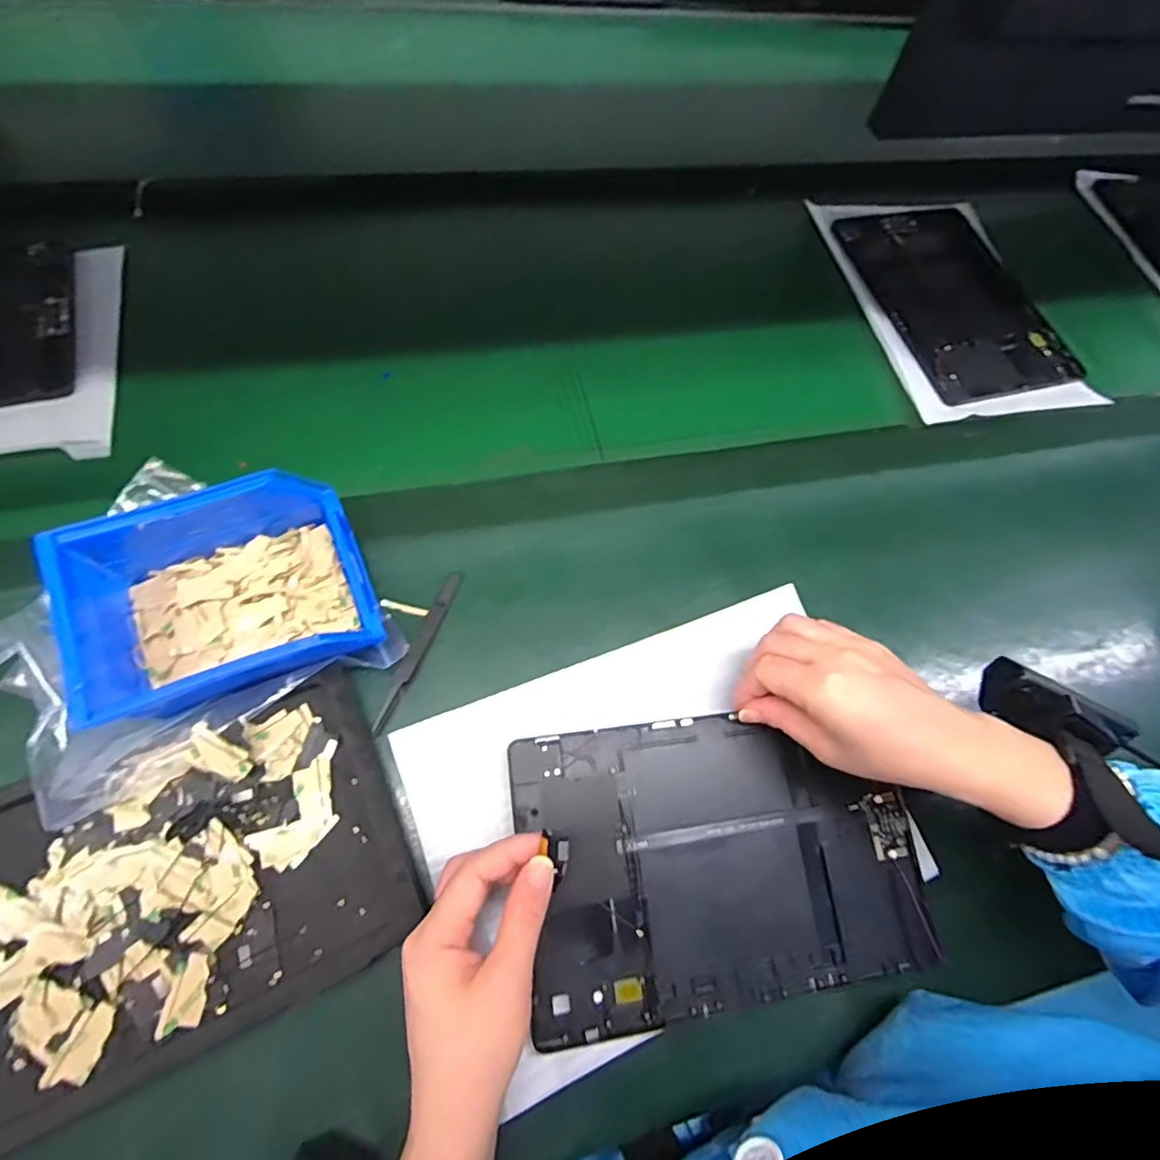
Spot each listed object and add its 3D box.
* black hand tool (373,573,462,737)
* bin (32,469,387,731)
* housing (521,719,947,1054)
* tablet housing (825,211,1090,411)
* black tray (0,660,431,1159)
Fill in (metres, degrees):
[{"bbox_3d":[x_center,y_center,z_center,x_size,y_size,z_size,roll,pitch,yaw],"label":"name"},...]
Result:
[{"bbox_3d":[-0.102,0.043,0.371,0.009,0.011,0.113,20,66,2],"label":"black hand tool"},{"bbox_3d":[-0.202,0.005,0.340,0.142,0.075,0.123,-20,70,-14],"label":"bin"},{"bbox_3d":[0.084,0.160,0.340,0.230,0.005,0.153,-5,76,-9],"label":"housing"},{"bbox_3d":[0.348,-0.265,0.543,0.142,0.010,0.228,-11,68,-11],"label":"tablet housing"},{"bbox_3d":[-0.220,0.161,0.291,0.260,0.020,0.153,-22,77,-13],"label":"black tray"}]

